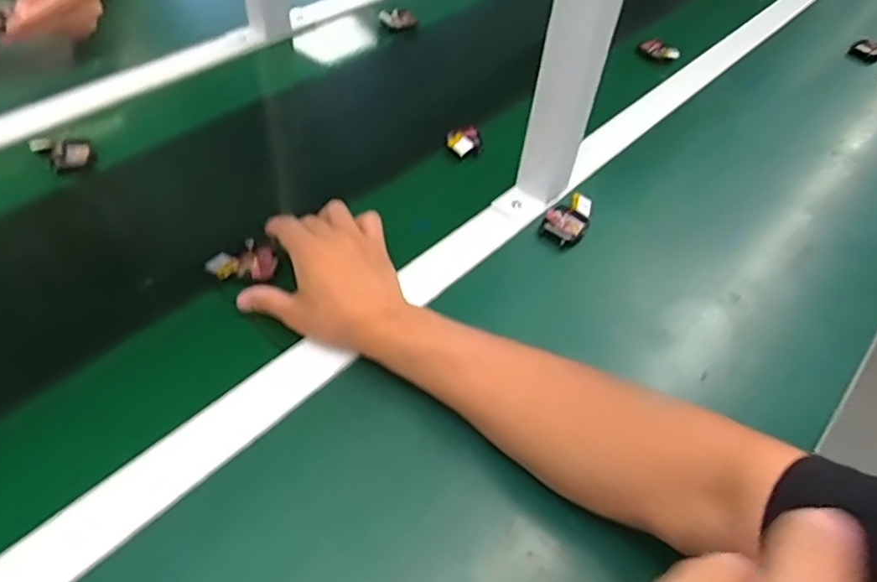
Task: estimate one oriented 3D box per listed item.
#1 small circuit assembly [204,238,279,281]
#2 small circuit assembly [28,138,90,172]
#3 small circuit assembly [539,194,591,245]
[{"bbox_3d":[-0.165,-0.025,0.521,0.055,0.011,0.037,0,48,-7],"label":"small circuit assembly"},{"bbox_3d":[-0.368,-0.135,0.606,0.049,0.016,0.045,-24,55,-24],"label":"small circuit assembly"},{"bbox_3d":[0.127,-0.069,0.597,0.039,0.015,0.069,30,53,20],"label":"small circuit assembly"}]

